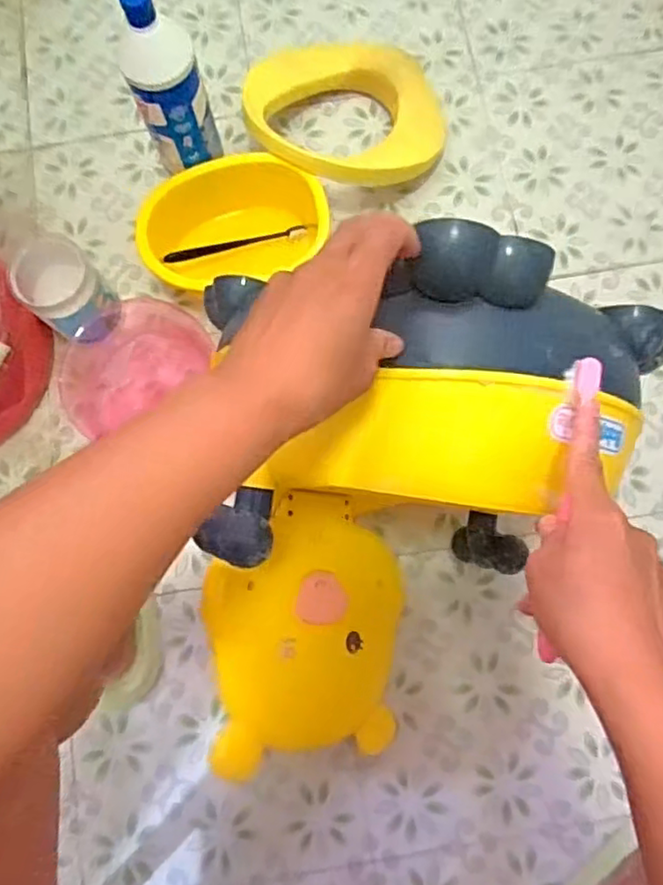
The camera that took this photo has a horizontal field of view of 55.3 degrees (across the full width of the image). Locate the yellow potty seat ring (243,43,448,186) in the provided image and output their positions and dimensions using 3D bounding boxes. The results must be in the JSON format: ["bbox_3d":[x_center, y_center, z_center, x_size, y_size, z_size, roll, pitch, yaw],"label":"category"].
[{"bbox_3d":[0.017,-0.401,0.778,0.248,0.040,0.161,-2,91,-15],"label":"yellow potty seat ring"}]

